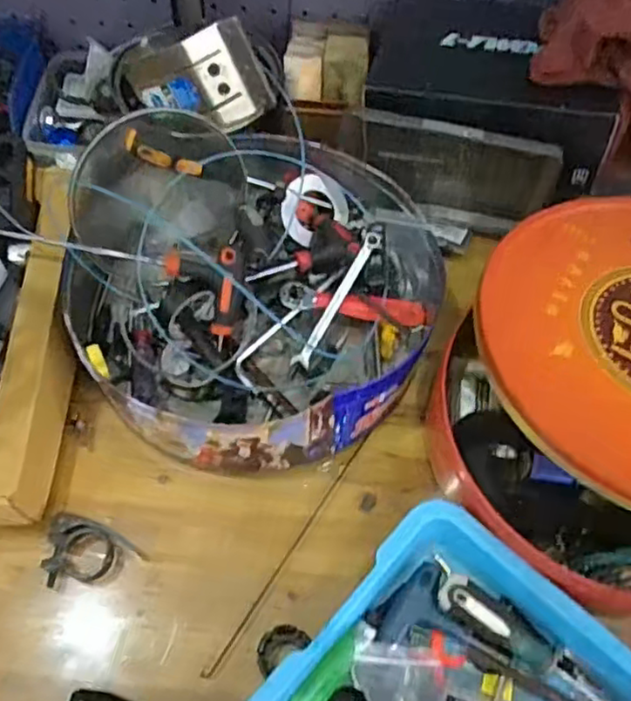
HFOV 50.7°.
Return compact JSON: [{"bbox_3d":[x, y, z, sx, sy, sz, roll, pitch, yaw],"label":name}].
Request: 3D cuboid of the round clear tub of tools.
[{"bbox_3d":[-0.055,-0.061,0.573,0.308,0.078,0.319,1,60,-2],"label":"round clear tub of tools"}]

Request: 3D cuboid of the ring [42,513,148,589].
[{"bbox_3d":[-0.165,0.149,0.492,0.069,0.018,0.050,6,60,0],"label":"ring"}]

